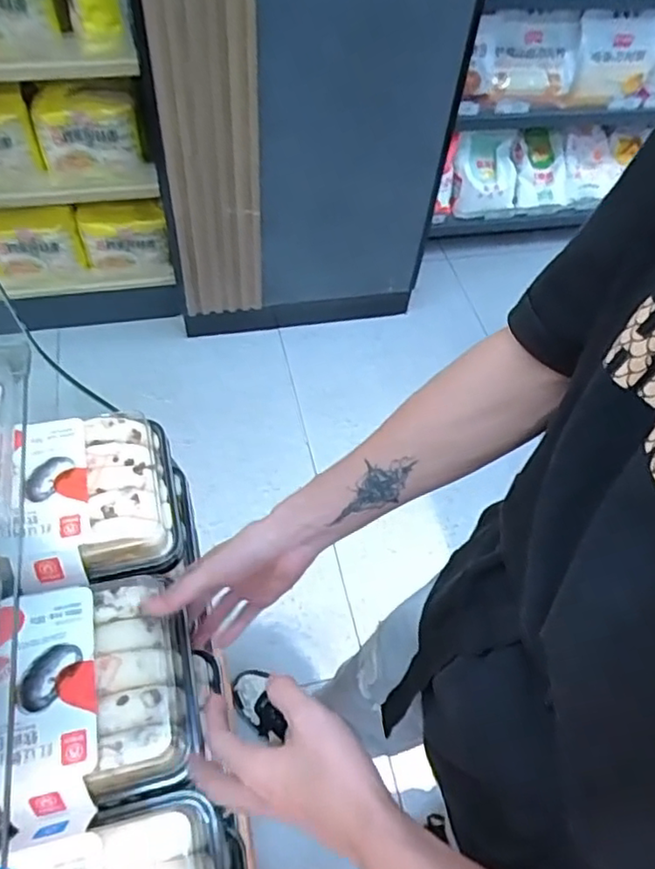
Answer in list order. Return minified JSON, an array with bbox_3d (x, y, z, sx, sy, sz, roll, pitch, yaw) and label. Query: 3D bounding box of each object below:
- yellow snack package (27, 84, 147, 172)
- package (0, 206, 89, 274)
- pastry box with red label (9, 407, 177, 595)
[{"bbox_3d":[-0.550,-0.703,1.408,0.233,0.156,0.100,-8,56,-10],"label":"yellow snack package"},{"bbox_3d":[-0.731,-0.486,1.543,0.208,0.166,0.040,-10,56,-12],"label":"package"},{"bbox_3d":[-0.202,0.051,0.552,0.120,0.053,0.159,-11,56,-12],"label":"pastry box with red label"}]

